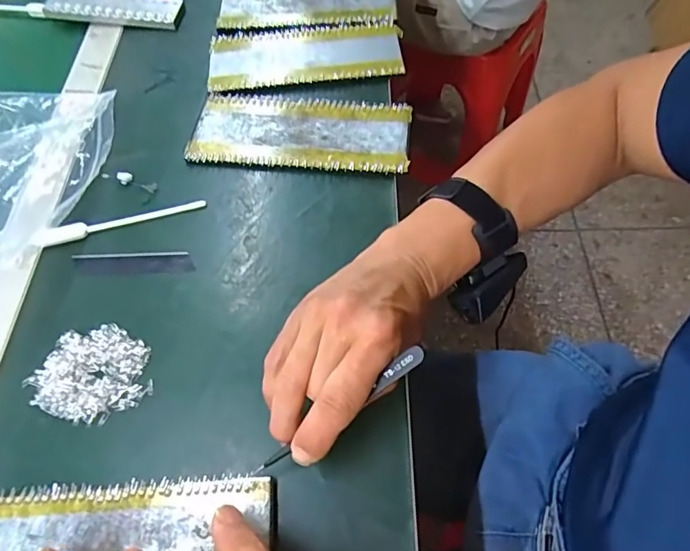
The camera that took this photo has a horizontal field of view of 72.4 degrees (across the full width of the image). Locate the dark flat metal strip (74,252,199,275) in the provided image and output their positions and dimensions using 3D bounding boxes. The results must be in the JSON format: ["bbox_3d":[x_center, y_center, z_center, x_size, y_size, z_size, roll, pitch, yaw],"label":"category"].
[{"bbox_3d":[-0.173,-0.010,0.386,0.097,0.004,0.019,-1,61,2],"label":"dark flat metal strip"}]

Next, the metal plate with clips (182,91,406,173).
[{"bbox_3d":[-0.041,-0.136,0.444,0.199,0.014,0.087,4,61,4],"label":"metal plate with clips"}]

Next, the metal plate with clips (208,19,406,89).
[{"bbox_3d":[-0.043,-0.233,0.494,0.198,0.010,0.084,-4,61,0],"label":"metal plate with clips"}]

